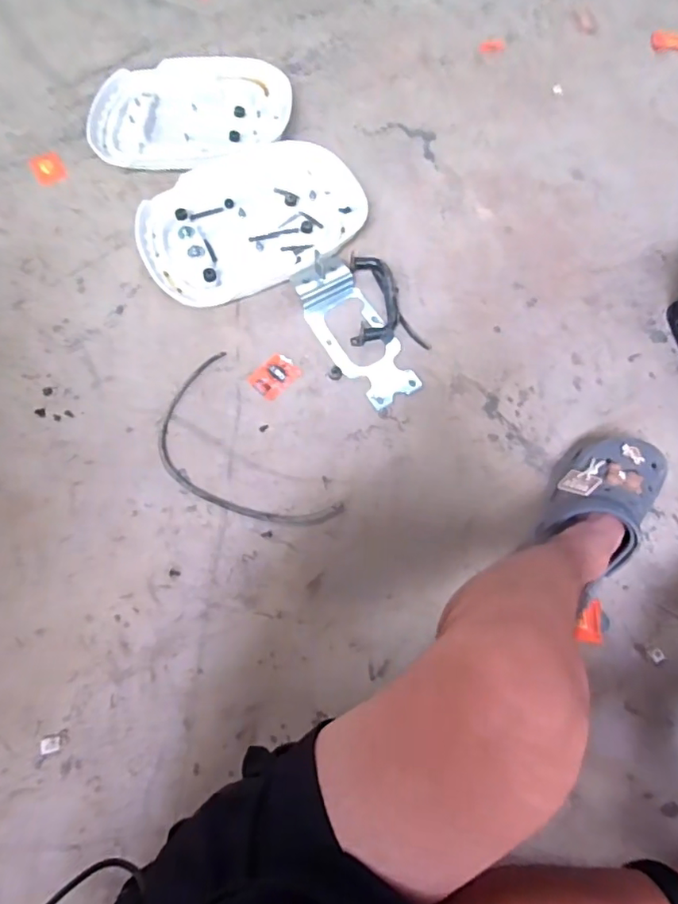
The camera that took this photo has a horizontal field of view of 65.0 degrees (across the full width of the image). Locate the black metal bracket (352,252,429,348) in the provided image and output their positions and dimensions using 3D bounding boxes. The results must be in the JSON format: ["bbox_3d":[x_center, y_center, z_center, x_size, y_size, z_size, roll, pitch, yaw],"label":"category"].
[{"bbox_3d":[0.076,-0.231,0.812,0.113,0.031,0.143,0,68,1],"label":"black metal bracket"}]

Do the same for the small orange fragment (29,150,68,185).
[{"bbox_3d":[-0.521,-0.508,0.954,0.053,0.006,0.085,-31,71,-10],"label":"small orange fragment"}]

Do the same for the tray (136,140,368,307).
[{"bbox_3d":[-0.144,-0.388,0.881,0.361,0.036,0.275,-21,69,-7],"label":"tray"}]

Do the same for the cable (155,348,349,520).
[{"bbox_3d":[-0.143,0.009,0.732,0.160,0.005,0.301,-38,72,-13],"label":"cable"}]

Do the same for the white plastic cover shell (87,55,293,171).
[{"bbox_3d":[-0.272,-0.627,0.983,0.363,0.031,0.268,-7,68,-1],"label":"white plastic cover shell"}]

